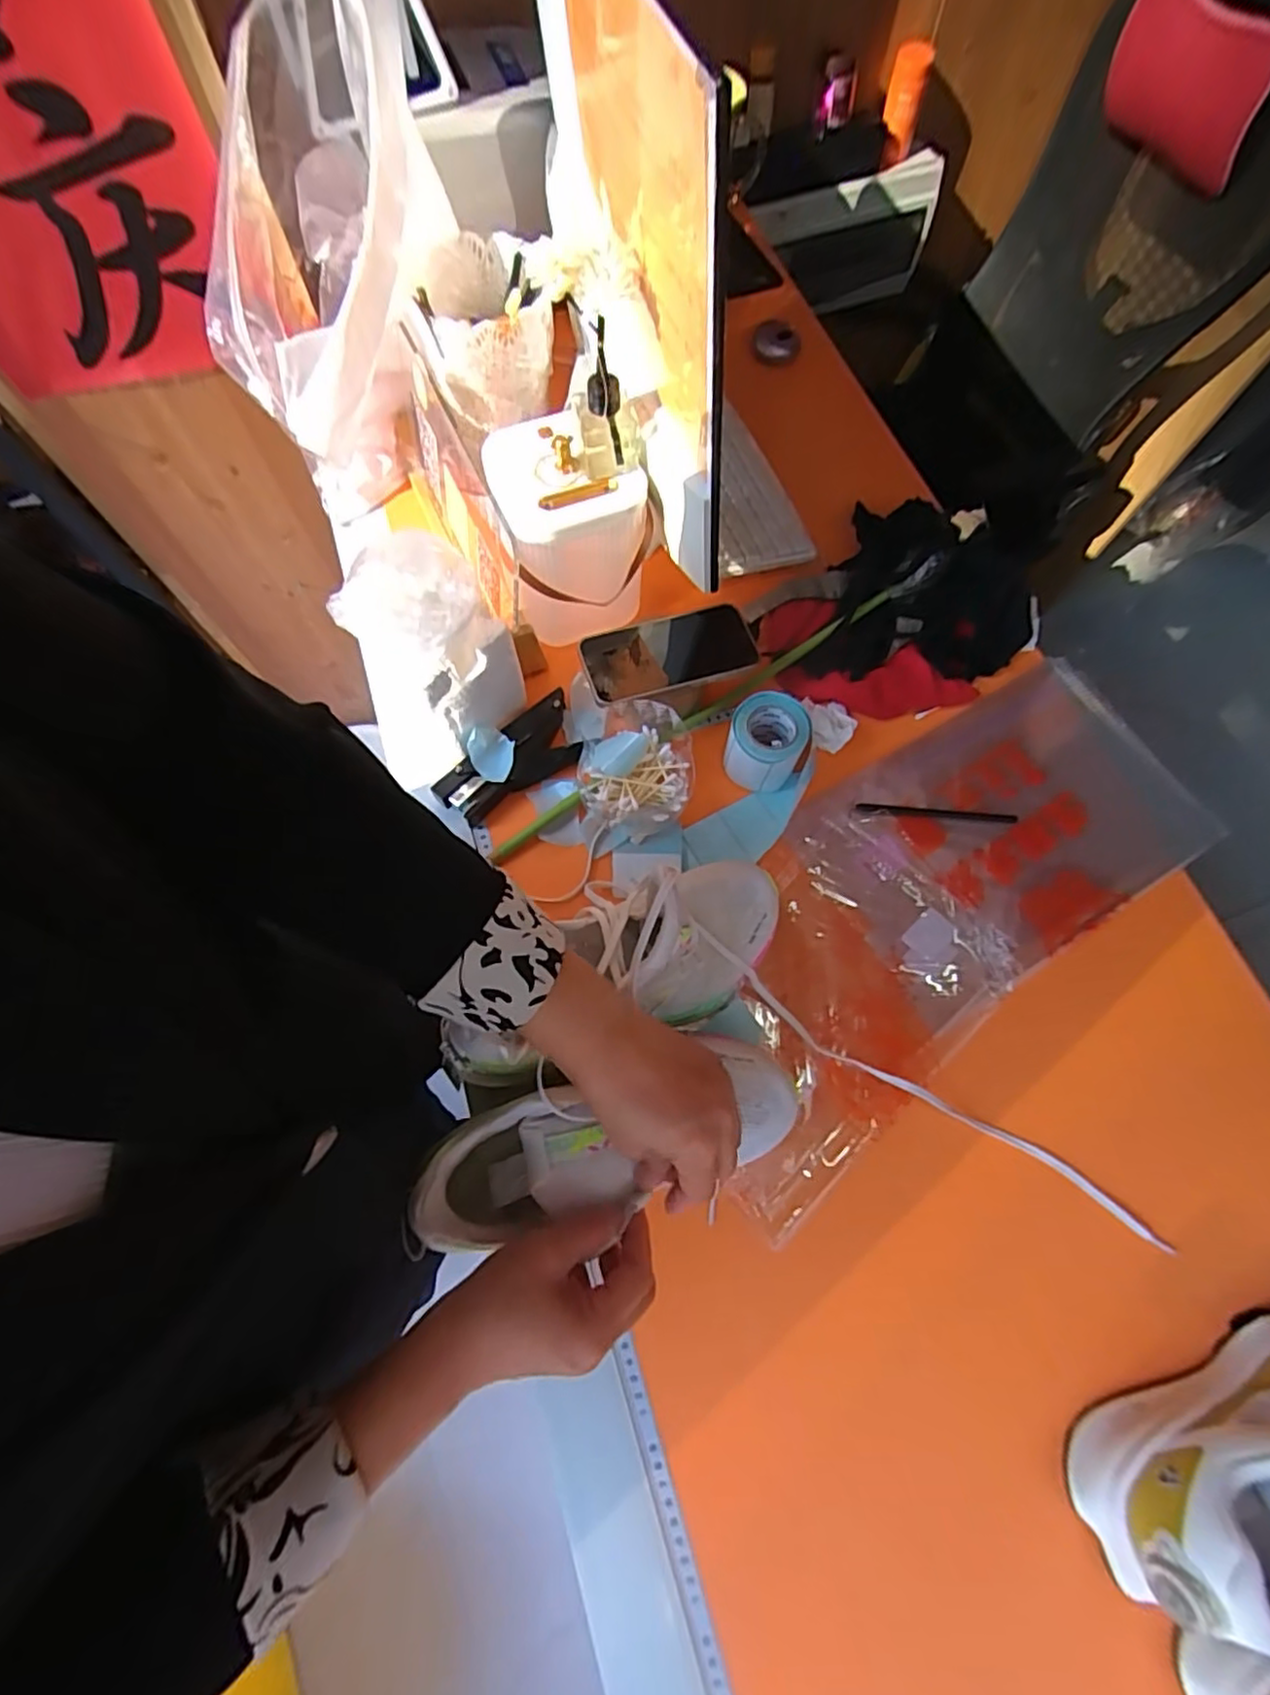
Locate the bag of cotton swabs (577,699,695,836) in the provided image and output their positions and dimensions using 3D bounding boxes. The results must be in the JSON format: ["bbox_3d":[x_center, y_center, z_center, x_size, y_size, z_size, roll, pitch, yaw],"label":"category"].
[{"bbox_3d":[0.002,-0.067,0.572,0.099,0.060,0.105,21,71,6],"label":"bag of cotton swabs"}]

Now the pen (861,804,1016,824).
[{"bbox_3d":[0.276,-0.031,0.597,0.147,0.010,0.009,3,70,0],"label":"pen"}]

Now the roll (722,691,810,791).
[{"bbox_3d":[0.117,-0.093,0.588,0.065,0.064,0.066,0,70,-1],"label":"roll"}]

